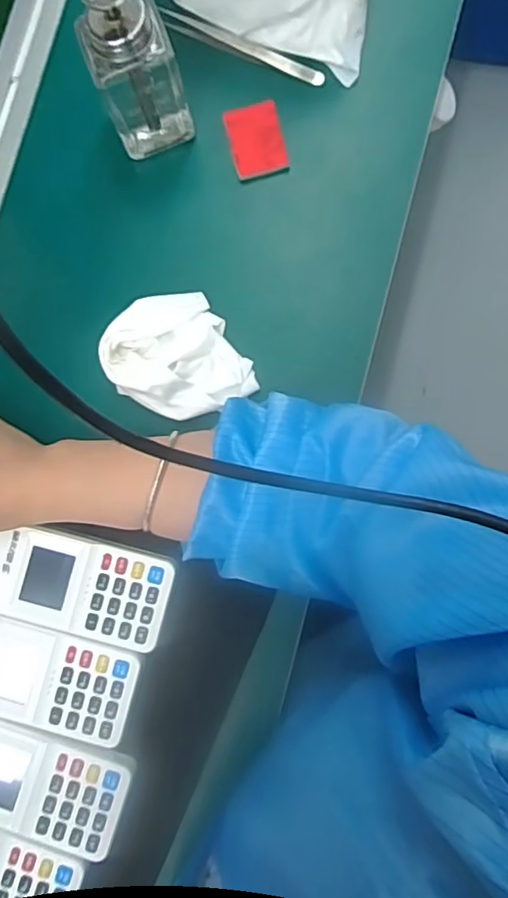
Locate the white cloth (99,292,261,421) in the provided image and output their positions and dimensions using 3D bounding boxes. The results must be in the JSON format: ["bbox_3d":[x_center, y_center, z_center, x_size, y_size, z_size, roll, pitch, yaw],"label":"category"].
[{"bbox_3d":[-0.057,-0.063,0.406,0.085,0.021,0.090,-34,82,1],"label":"white cloth"}]

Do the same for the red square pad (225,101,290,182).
[{"bbox_3d":[0.002,-0.231,0.431,0.040,0.008,0.054,-13,83,4],"label":"red square pad"}]

